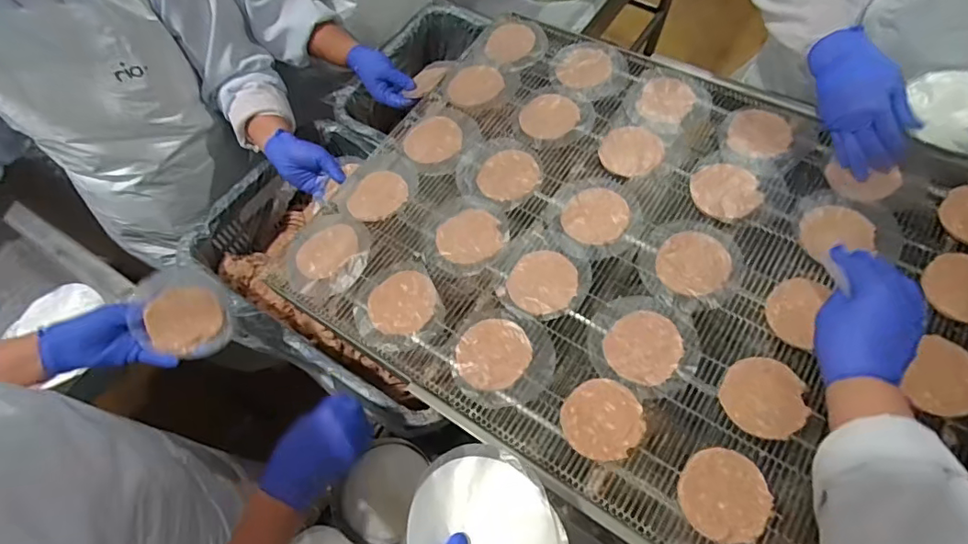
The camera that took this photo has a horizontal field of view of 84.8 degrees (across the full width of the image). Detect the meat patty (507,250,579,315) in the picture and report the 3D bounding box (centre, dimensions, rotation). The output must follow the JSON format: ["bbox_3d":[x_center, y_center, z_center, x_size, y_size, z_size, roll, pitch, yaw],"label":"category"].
[{"bbox_3d":[0.073,0.012,0.656,0.082,0.006,0.084,0,65,1],"label":"meat patty"}]

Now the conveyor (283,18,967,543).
[{"bbox_3d":[0.183,-0.045,0.680,0.764,0.020,0.611,31,69,21],"label":"conveyor"}]

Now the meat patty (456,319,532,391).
[{"bbox_3d":[0.011,0.094,0.620,0.085,0.007,0.084,0,65,1],"label":"meat patty"}]

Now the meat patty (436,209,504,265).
[{"bbox_3d":[-0.019,-0.048,0.699,0.084,0.007,0.079,0,65,1],"label":"meat patty"}]

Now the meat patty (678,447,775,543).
[{"bbox_3d":[0.238,0.220,0.525,0.082,0.014,0.083,0,65,1],"label":"meat patty"}]

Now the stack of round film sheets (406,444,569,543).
[{"bbox_3d":[0.006,0.231,0.447,0.118,0.021,0.162,-25,67,-10],"label":"stack of round film sheets"}]

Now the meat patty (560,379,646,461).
[{"bbox_3d":[0.128,0.159,0.573,0.084,0.008,0.083,0,65,1],"label":"meat patty"}]

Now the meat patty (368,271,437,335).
[{"bbox_3d":[-0.101,0.038,0.664,0.083,0.006,0.079,0,65,1],"label":"meat patty"}]

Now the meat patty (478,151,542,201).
[{"bbox_3d":[0.034,-0.137,0.743,0.084,0.004,0.081,-15,65,-6],"label":"meat patty"}]

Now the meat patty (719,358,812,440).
[{"bbox_3d":[0.299,0.134,0.566,0.082,0.012,0.081,0,65,1],"label":"meat patty"}]

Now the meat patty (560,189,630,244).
[{"bbox_3d":[0.147,-0.075,0.697,0.084,0.008,0.082,0,65,1],"label":"meat patty"}]

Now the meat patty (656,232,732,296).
[{"bbox_3d":[0.257,-0.012,0.651,0.079,0.007,0.088,35,70,16],"label":"meat patty"}]

